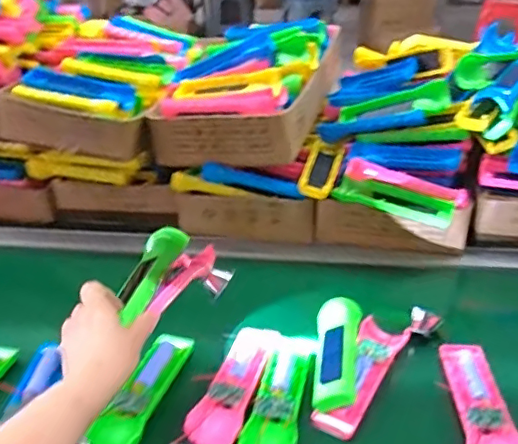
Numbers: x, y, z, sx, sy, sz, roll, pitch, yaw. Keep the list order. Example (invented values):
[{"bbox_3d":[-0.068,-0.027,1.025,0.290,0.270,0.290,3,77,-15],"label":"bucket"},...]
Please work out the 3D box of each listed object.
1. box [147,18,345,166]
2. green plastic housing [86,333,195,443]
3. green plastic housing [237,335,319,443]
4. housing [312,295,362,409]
[{"bbox_3d":[-0.006,-0.221,0.885,0.213,0.136,0.344,8,34,19],"label":"box"},{"bbox_3d":[-0.120,0.173,0.581,0.046,0.020,0.162,6,33,16],"label":"green plastic housing"},{"bbox_3d":[0.025,0.174,0.567,0.050,0.018,0.177,6,33,17],"label":"green plastic housing"},{"bbox_3d":[0.085,0.136,0.600,0.046,0.021,0.156,1,32,9],"label":"housing"}]

